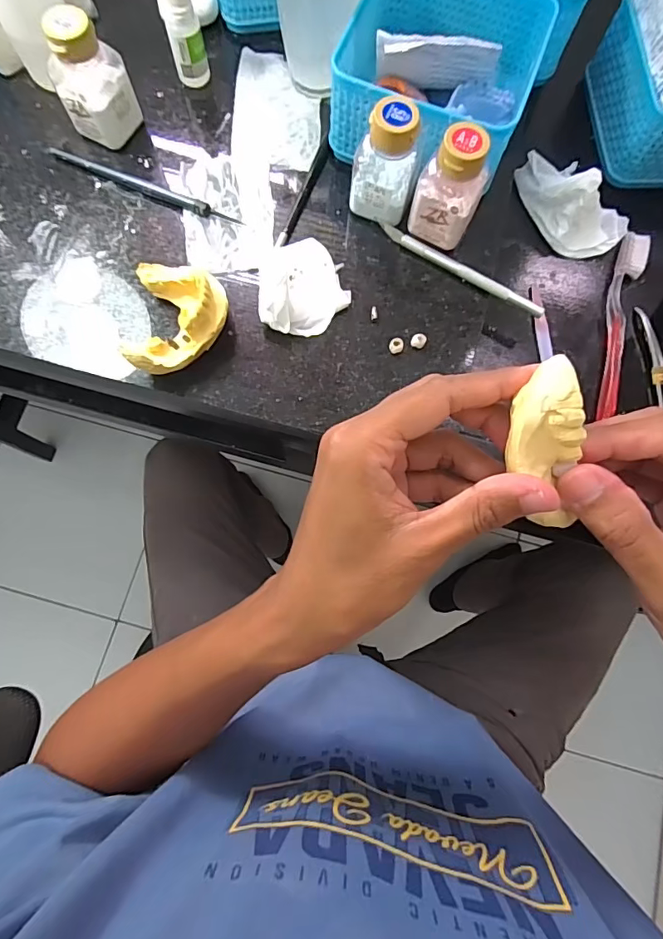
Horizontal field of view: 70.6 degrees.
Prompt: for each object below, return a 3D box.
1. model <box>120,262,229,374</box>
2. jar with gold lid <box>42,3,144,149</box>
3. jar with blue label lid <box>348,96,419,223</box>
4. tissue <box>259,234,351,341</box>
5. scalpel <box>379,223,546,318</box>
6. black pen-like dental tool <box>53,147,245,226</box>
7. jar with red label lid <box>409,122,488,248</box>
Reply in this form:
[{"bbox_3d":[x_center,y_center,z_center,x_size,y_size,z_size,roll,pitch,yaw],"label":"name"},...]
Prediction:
[{"bbox_3d":[-0.101,-0.101,0.312,0.062,0.034,0.085,2,77,-2],"label":"model"},{"bbox_3d":[-0.168,-0.274,0.328,0.041,0.072,0.045,28,78,4],"label":"jar with gold lid"},{"bbox_3d":[0.037,-0.206,0.322,0.043,0.072,0.035,11,77,0],"label":"jar with blue label lid"},{"bbox_3d":[-0.019,-0.130,0.325,0.060,0.026,0.076,-3,78,-3],"label":"tissue"},{"bbox_3d":[0.094,-0.145,0.342,0.131,0.008,0.008,30,78,5],"label":"scalpel"},{"bbox_3d":[-0.138,-0.209,0.345,0.151,0.006,0.009,23,78,3],"label":"black pen-like dental tool"},{"bbox_3d":[0.081,-0.191,0.319,0.043,0.071,0.038,25,78,3],"label":"jar with red label lid"}]

